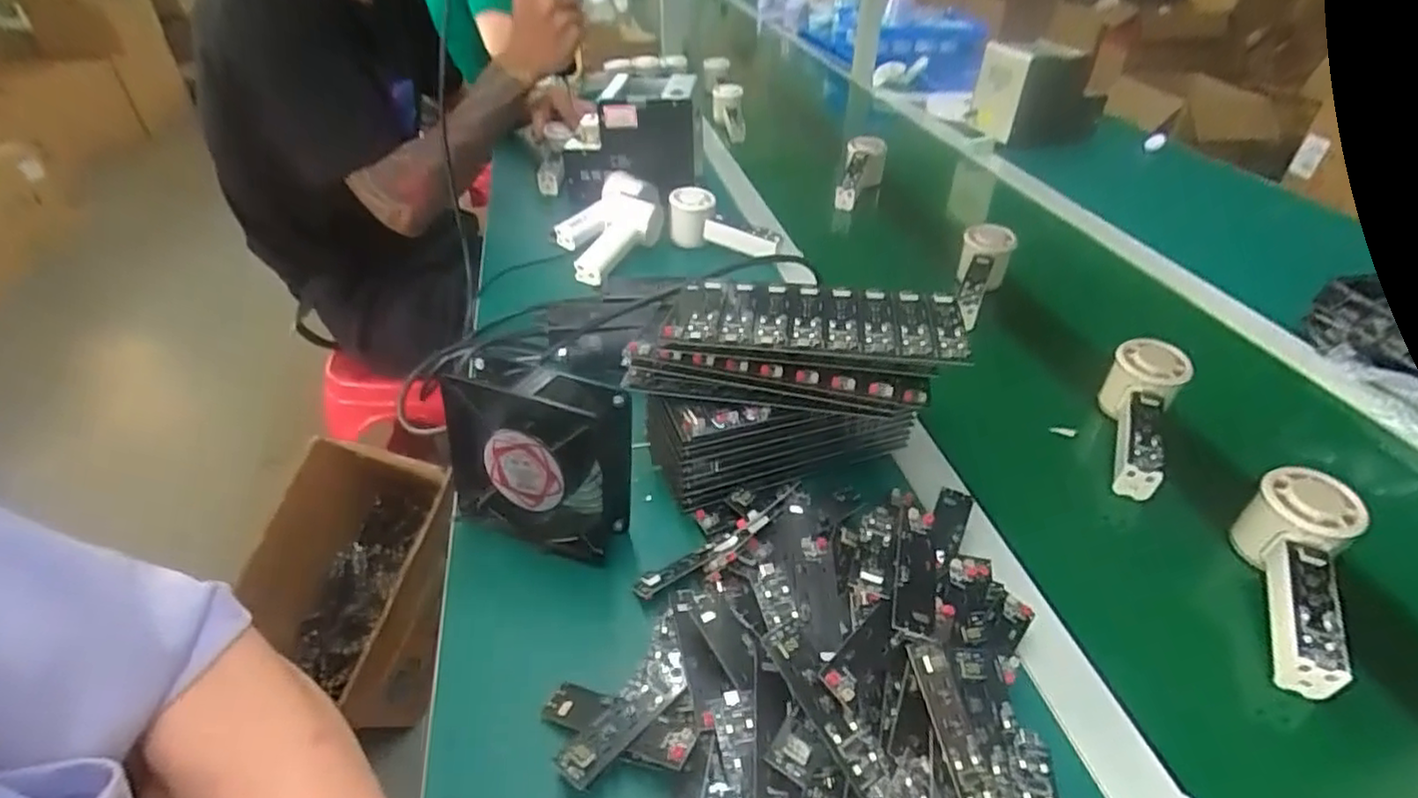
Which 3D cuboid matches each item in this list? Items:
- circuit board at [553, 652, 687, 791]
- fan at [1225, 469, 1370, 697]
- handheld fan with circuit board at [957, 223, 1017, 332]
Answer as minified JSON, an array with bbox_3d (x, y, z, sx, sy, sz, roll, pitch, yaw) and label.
[{"bbox_3d":[-0.043,0.168,0.360,0.027,0.014,0.086,28,46,30],"label":"circuit board"},{"bbox_3d":[0.384,0.120,0.438,0.054,0.058,0.159,17,54,20],"label":"fan"},{"bbox_3d":[0.299,-0.132,0.748,0.056,0.051,0.159,16,55,19],"label":"handheld fan with circuit board"}]

